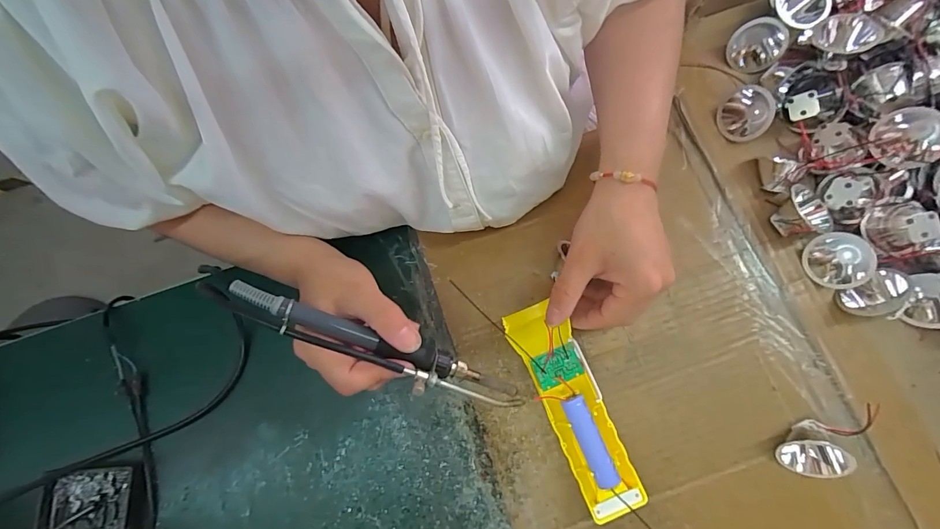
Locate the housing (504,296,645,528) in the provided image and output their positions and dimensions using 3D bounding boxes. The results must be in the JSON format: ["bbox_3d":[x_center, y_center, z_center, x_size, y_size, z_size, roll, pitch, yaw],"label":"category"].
[{"bbox_3d":[0.077,0.106,0.312,0.043,0.023,0.159,-24,77,-5],"label":"housing"}]

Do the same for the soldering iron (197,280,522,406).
[{"bbox_3d":[-0.063,0.054,0.264,0.208,0.024,0.024,23,74,-11],"label":"soldering iron"}]

